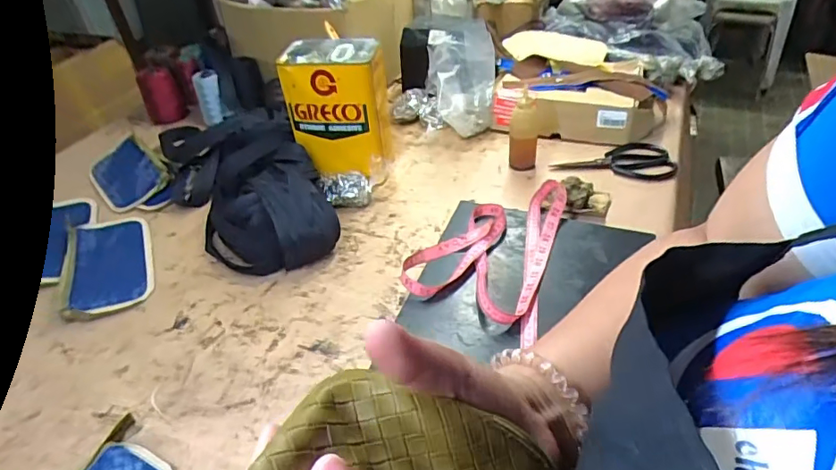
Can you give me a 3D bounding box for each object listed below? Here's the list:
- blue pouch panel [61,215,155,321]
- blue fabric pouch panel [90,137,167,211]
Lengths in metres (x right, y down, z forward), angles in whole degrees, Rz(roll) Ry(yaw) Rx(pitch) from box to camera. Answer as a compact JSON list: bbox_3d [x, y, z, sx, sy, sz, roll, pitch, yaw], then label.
[{"bbox_3d":[-0.476,0.041,0.789,0.119,0.017,0.231,-19,43,-16],"label":"blue pouch panel"},{"bbox_3d":[-0.554,-0.121,0.974,0.117,0.018,0.219,-42,50,-18],"label":"blue fabric pouch panel"}]

